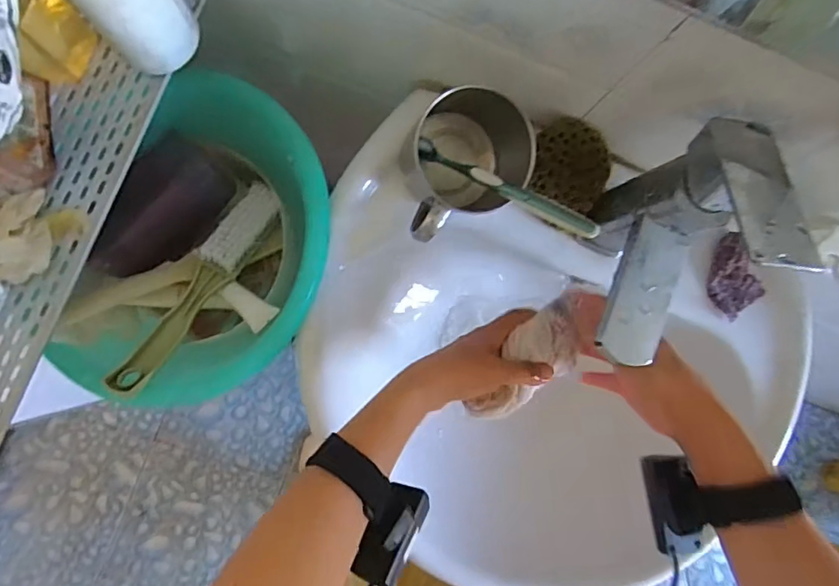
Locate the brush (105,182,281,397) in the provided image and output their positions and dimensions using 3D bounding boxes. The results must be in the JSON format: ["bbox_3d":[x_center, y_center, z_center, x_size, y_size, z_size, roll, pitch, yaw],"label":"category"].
[{"bbox_3d":[-0.199,-0.009,0.475,0.037,0.032,0.222,31,69,-5],"label":"brush"}]

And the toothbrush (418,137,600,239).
[{"bbox_3d":[0.064,-0.082,0.408,0.167,0.017,0.013,34,81,29],"label":"toothbrush"}]

